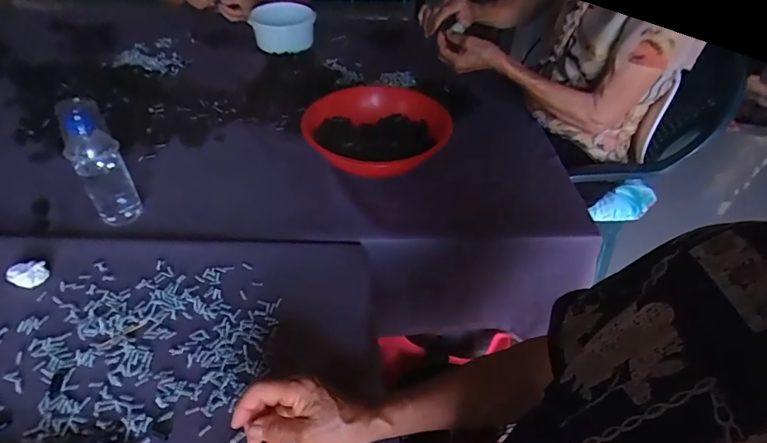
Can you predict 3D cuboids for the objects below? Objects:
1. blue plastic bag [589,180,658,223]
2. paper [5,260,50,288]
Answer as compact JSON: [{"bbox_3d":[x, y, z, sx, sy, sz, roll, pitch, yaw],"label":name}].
[{"bbox_3d":[0.499,-0.046,0.908,0.110,0.101,0.034,4,44,5],"label":"blue plastic bag"},{"bbox_3d":[-0.447,0.068,0.545,0.038,0.021,0.028,-14,47,-17],"label":"paper"}]

